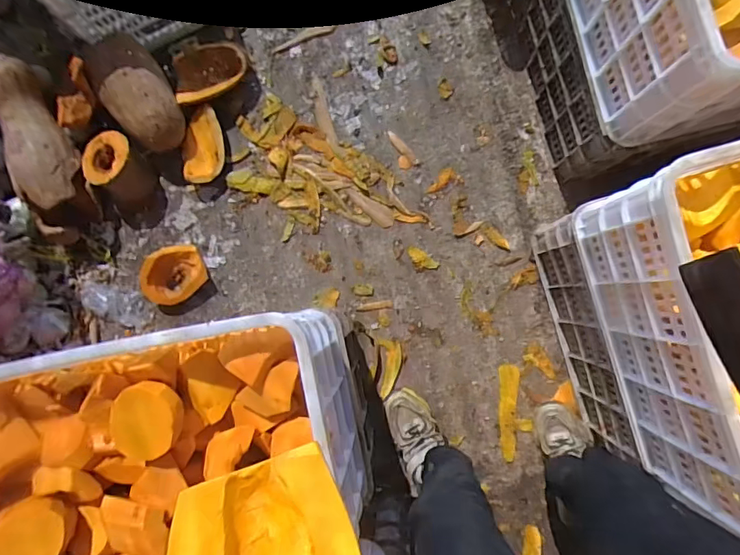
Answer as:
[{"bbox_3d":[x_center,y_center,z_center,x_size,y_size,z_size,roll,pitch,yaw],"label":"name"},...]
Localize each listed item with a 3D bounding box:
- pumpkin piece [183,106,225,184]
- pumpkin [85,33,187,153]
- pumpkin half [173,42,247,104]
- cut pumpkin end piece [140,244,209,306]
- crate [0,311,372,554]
[{"bbox_3d":[-0.382,-0.300,1.089,0.086,0.050,0.167,-1,87,3],"label":"pumpkin piece"},{"bbox_3d":[-0.504,-0.409,1.041,0.150,0.119,0.251,-39,86,1],"label":"pumpkin"},{"bbox_3d":[-0.358,-0.457,1.064,0.173,0.059,0.125,-22,61,-17],"label":"pumpkin half"},{"bbox_3d":[-0.445,-0.009,1.065,0.146,0.071,0.111,-34,86,1],"label":"cut pumpkin end piece"},{"bbox_3d":[-0.301,0.250,0.686,0.541,0.263,0.325,-11,87,2],"label":"crate"}]

